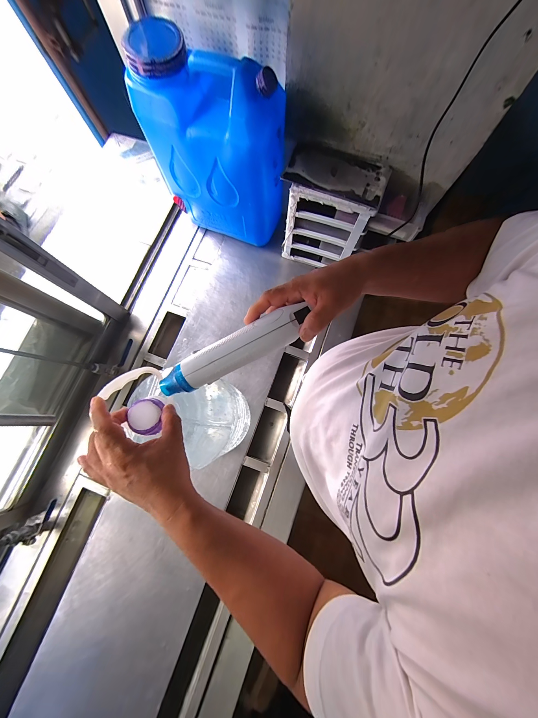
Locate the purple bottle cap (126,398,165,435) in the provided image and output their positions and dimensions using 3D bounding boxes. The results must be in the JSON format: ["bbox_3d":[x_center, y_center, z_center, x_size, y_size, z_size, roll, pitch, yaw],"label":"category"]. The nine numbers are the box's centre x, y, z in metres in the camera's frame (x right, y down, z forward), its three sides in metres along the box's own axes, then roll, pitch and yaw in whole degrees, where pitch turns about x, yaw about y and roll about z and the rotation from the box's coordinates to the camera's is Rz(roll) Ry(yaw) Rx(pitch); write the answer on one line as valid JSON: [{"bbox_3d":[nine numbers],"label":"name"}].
[{"bbox_3d":[-0.159,0.074,0.327,0.043,0.017,0.044,0,78,1],"label":"purple bottle cap"}]

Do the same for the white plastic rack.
[{"bbox_3d":[0.159,-0.404,0.711,0.236,0.258,0.142,19,79,5],"label":"white plastic rack"}]

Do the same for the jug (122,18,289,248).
[{"bbox_3d":[-0.142,-0.511,0.662,0.357,0.391,0.167,30,80,7],"label":"jug"}]

